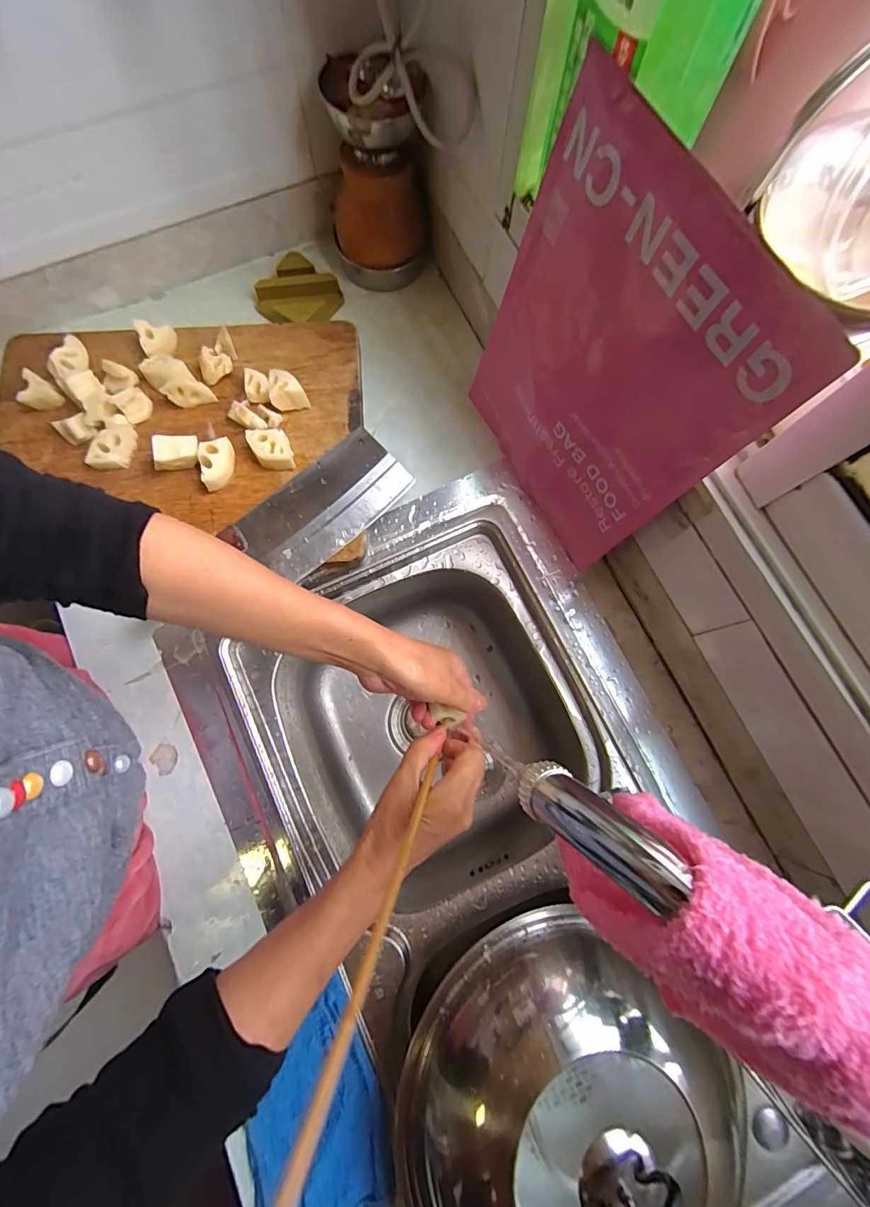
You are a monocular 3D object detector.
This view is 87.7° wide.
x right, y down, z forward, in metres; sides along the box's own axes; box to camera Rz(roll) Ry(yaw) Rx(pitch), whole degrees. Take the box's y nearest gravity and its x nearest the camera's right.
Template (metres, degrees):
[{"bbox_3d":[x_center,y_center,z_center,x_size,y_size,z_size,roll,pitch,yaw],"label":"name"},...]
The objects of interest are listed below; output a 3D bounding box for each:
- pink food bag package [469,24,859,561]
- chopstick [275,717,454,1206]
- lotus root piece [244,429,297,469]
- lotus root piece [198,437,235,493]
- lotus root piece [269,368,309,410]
[{"bbox_3d":[0.135,-0.195,0.407,0.017,0.299,0.257,-24,79,-18],"label":"pink food bag package"},{"bbox_3d":[-0.024,0.179,0.305,0.009,0.289,0.007,22,122,4],"label":"chopstick"},{"bbox_3d":[-0.179,-0.169,0.497,0.040,0.024,0.045,-23,79,-6],"label":"lotus root piece"},{"bbox_3d":[-0.234,-0.150,0.494,0.035,0.030,0.046,-11,77,-3],"label":"lotus root piece"},{"bbox_3d":[-0.167,-0.241,0.512,0.037,0.031,0.039,-14,78,-4],"label":"lotus root piece"}]

